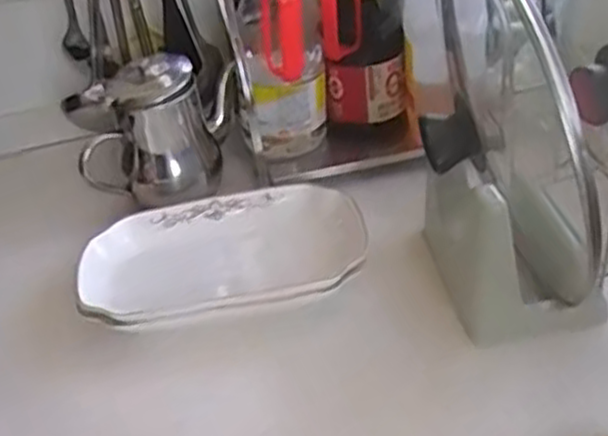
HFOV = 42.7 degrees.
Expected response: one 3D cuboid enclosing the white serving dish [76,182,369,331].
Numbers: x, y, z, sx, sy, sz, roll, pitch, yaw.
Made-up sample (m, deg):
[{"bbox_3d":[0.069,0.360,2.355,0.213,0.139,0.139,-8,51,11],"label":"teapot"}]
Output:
[{"bbox_3d":[-0.083,0.039,0.776,0.278,0.043,0.155,-9,36,-2],"label":"white serving dish"}]

